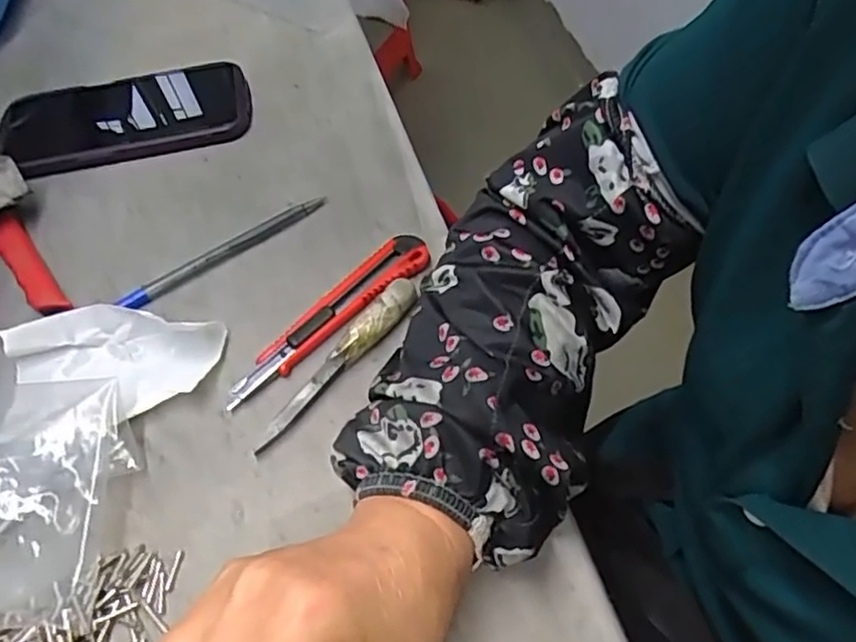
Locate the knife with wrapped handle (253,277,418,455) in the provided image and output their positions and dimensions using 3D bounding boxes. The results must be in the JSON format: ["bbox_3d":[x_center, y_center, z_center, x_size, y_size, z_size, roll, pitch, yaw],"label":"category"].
[{"bbox_3d":[-0.045,0.020,0.335,0.014,0.020,0.114,33,61,23],"label":"knife with wrapped handle"}]

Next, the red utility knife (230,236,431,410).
[{"bbox_3d":[-0.053,-0.002,0.353,0.022,0.015,0.134,38,63,25],"label":"red utility knife"}]

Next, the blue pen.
[{"bbox_3d":[-0.120,-0.043,0.391,0.132,0.006,0.010,-32,59,-20],"label":"blue pen"}]

